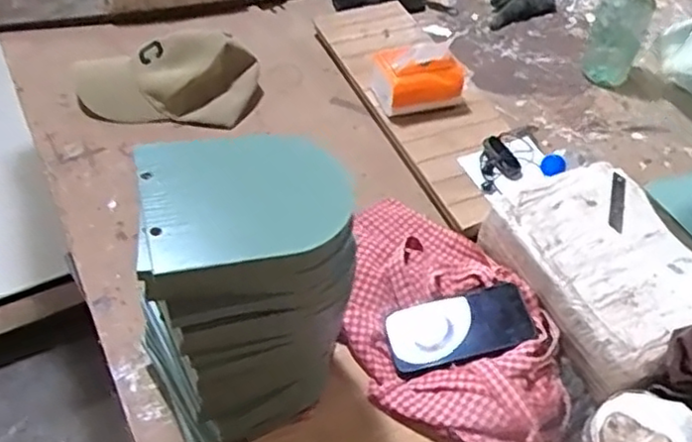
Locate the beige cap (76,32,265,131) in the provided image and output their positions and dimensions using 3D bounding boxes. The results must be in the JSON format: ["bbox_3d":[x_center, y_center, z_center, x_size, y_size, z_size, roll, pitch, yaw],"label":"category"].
[{"bbox_3d":[-0.272,-0.219,1.032,0.261,0.125,0.138,-13,52,-14],"label":"beige cap"}]

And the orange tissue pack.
[{"bbox_3d":[0.114,-0.236,1.035,0.133,0.094,0.104,-8,50,-13],"label":"orange tissue pack"}]

